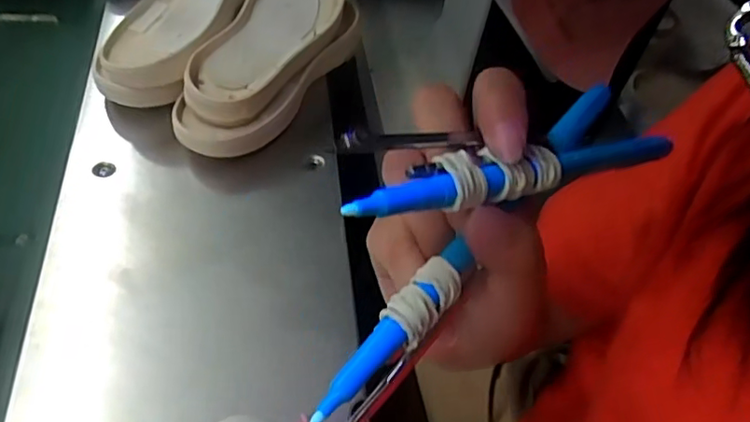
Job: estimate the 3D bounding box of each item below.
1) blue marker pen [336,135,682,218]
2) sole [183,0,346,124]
[{"bbox_3d":[0.051,-0.015,0.195,0.144,0.010,0.017,-12,53,-34],"label":"blue marker pen"},{"bbox_3d":[-0.102,-0.170,0.571,0.087,0.048,0.230,20,52,12],"label":"sole"}]

